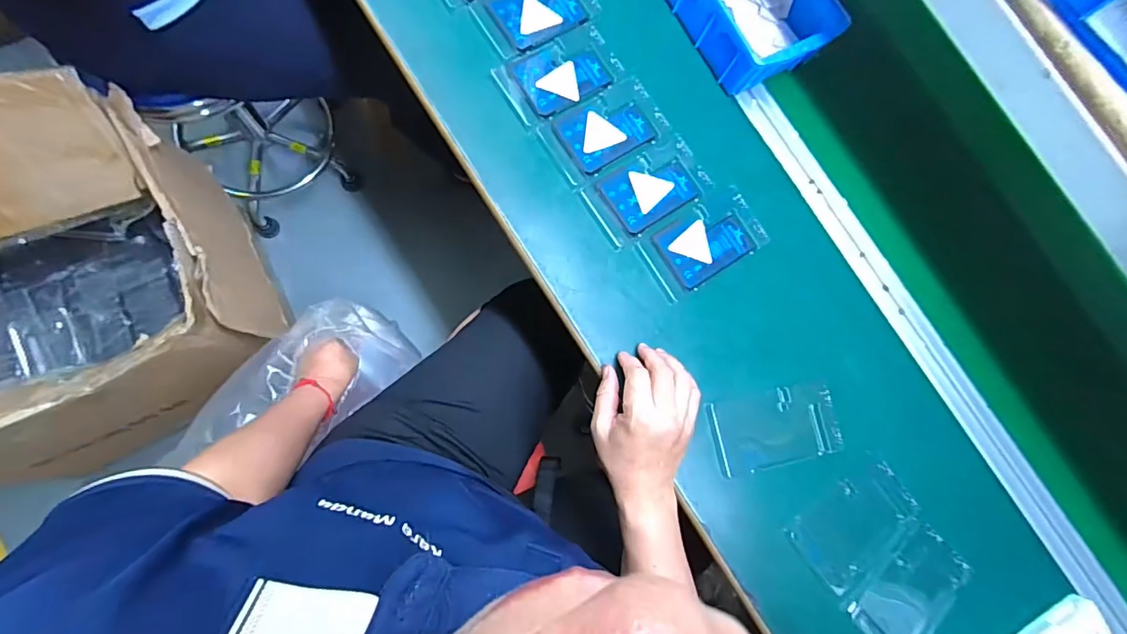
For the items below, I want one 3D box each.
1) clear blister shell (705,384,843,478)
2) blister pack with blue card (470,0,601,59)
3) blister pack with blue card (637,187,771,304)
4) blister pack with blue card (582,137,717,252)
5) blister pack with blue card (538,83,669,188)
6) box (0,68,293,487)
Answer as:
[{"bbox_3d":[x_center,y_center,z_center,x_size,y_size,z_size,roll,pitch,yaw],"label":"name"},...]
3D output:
[{"bbox_3d":[0.208,0.109,0.495,0.129,0.012,0.071,-10,81,-12],"label":"clear blister shell"},{"bbox_3d":[-0.027,-0.328,0.535,0.129,0.010,0.075,-33,86,-14],"label":"blister pack with blue card"},{"bbox_3d":[0.144,-0.076,0.509,0.125,0.004,0.070,-30,86,-14],"label":"blister pack with blue card"},{"bbox_3d":[0.088,-0.130,0.511,0.126,0.004,0.072,-32,86,-14],"label":"blister pack with blue card"},{"bbox_3d":[0.044,-0.192,0.515,0.122,0.006,0.071,-32,86,-14],"label":"blister pack with blue card"},{"bbox_3d":[-0.786,-0.028,0.708,0.600,0.289,0.429,-27,85,-14],"label":"box"}]

